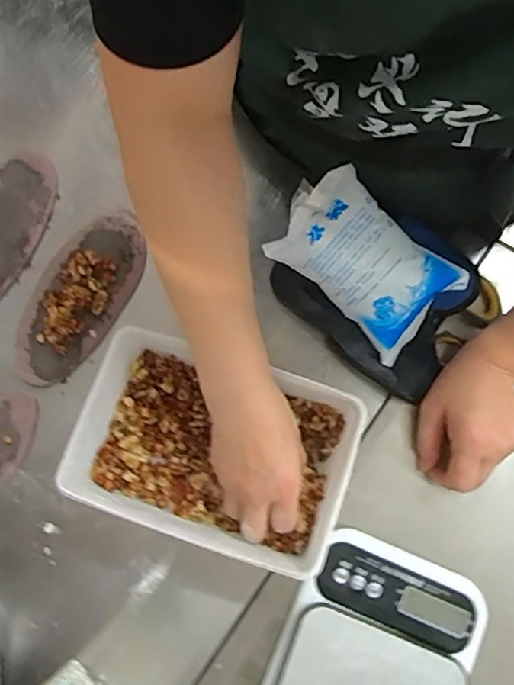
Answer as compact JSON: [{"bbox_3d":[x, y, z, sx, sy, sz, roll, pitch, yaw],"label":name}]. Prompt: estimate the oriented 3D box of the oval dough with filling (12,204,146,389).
[{"bbox_3d":[-0.176,-0.048,0.527,0.088,0.013,0.186,26,79,7],"label":"oval dough with filling"}]

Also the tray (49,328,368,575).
[{"bbox_3d":[-0.035,0.090,0.455,0.214,0.073,0.142,18,78,5],"label":"tray"}]

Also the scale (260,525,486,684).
[{"bbox_3d":[0.089,0.266,0.433,0.145,0.043,0.193,25,79,7],"label":"scale"}]

